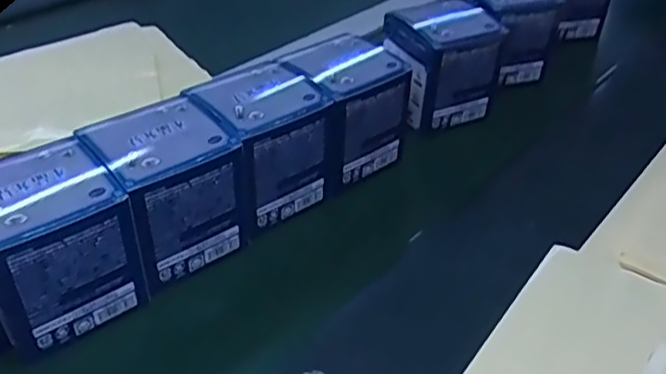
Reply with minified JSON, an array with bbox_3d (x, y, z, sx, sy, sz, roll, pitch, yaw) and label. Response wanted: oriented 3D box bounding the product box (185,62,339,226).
[{"bbox_3d":[-0.054,-0.035,0.474,0.079,0.086,0.081,-30,49,-33],"label":"product box"}]

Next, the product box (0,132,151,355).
[{"bbox_3d":[-0.167,0.030,0.380,0.087,0.098,0.073,-29,49,-32],"label":"product box"}]

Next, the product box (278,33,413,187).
[{"bbox_3d":[0.012,-0.065,0.507,0.080,0.085,0.066,-26,48,-30],"label":"product box"}]

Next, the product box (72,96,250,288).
[{"bbox_3d":[-0.111,0.000,0.427,0.080,0.084,0.075,-28,49,-32],"label":"product box"}]

